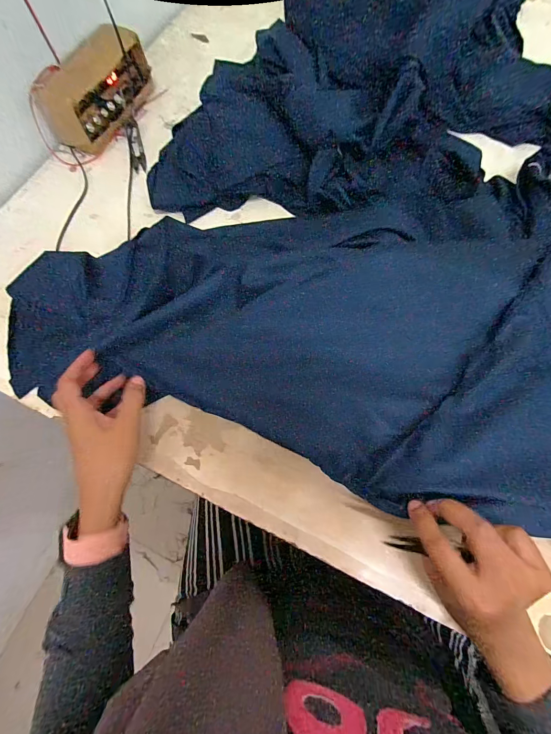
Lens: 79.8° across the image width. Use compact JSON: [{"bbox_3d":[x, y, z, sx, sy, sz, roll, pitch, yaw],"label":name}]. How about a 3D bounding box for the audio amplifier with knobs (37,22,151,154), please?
[{"bbox_3d":[-0.283,-0.442,0.523,0.073,0.089,0.194,28,74,12],"label":"audio amplifier with knobs"}]

